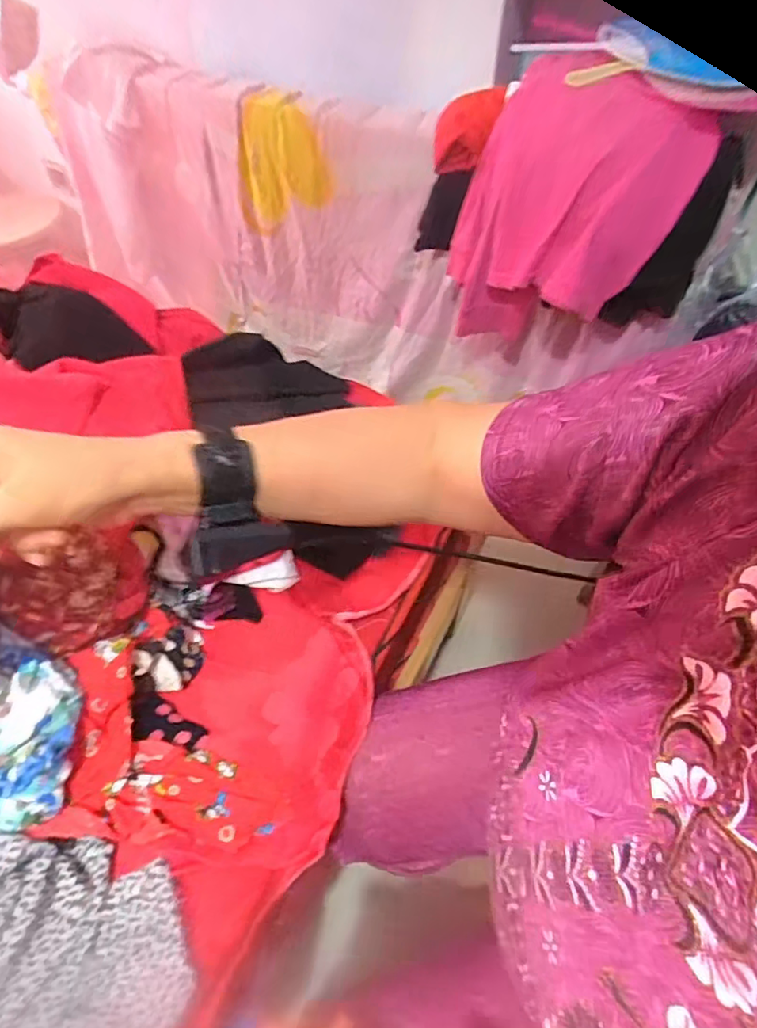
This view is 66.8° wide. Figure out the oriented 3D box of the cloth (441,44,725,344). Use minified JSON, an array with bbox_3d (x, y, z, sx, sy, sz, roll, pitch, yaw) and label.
[{"bbox_3d":[0.242,-0.389,0.764,0.225,0.272,0.236,-39,61,-25],"label":"cloth"}]

